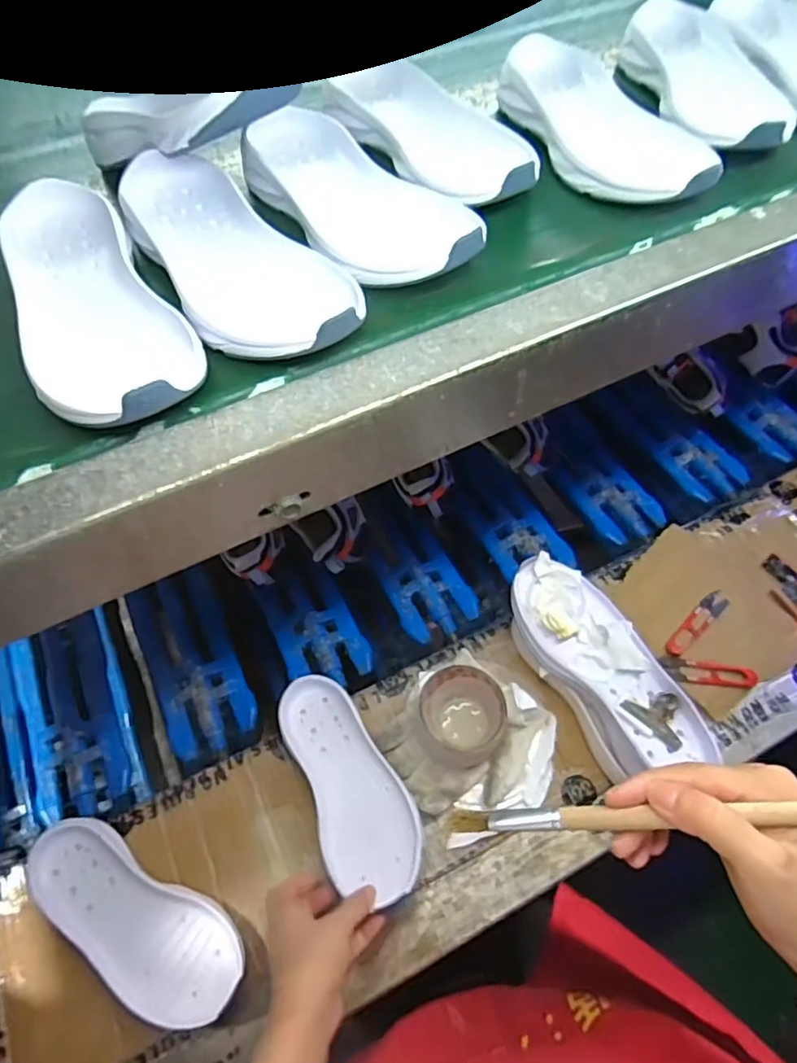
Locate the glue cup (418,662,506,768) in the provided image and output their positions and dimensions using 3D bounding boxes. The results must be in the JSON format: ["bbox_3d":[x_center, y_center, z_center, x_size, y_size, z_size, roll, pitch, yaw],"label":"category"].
[{"bbox_3d":[0.060,0.179,0.581,0.081,0.056,0.088,-11,62,-8],"label":"glue cup"}]

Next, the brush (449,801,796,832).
[{"bbox_3d":[0.120,0.150,0.314,0.192,0.009,0.012,-12,56,20],"label":"brush"}]

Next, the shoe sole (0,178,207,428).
[{"bbox_3d":[-0.182,-0.142,0.356,0.085,0.031,0.195,-23,60,-13],"label":"shoe sole"}]

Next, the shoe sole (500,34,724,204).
[{"bbox_3d":[0.154,-0.312,0.459,0.092,0.035,0.212,-17,59,-9],"label":"shoe sole"}]

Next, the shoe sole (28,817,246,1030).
[{"bbox_3d":[-0.230,0.335,0.518,0.214,0.032,0.085,26,64,12],"label":"shoe sole"}]

